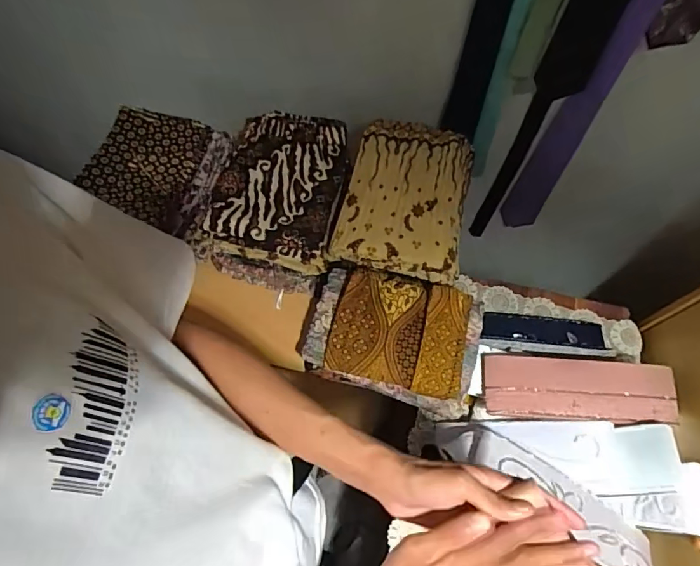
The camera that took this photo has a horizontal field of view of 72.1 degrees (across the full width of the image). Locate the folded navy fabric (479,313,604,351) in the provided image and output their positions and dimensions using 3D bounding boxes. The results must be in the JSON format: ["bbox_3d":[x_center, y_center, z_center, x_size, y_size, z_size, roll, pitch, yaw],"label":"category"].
[{"bbox_3d":[0.358,0.093,0.900,0.233,0.030,0.086,7,39,0],"label":"folded navy fabric"}]

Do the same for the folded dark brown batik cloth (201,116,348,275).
[{"bbox_3d":[-0.116,-0.174,0.785,0.204,0.052,0.272,7,67,3],"label":"folded dark brown batik cloth"}]

